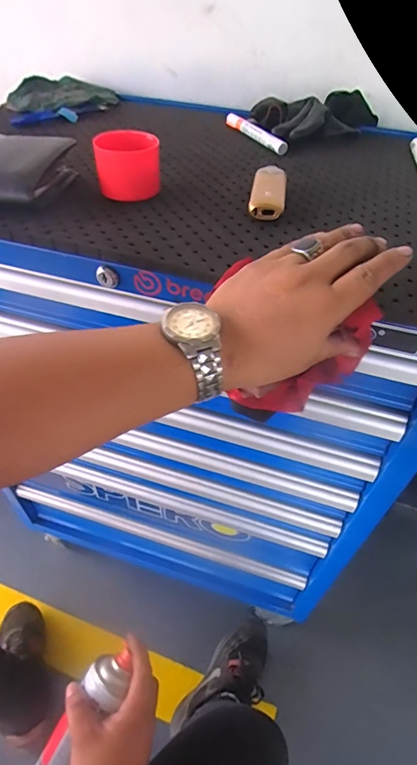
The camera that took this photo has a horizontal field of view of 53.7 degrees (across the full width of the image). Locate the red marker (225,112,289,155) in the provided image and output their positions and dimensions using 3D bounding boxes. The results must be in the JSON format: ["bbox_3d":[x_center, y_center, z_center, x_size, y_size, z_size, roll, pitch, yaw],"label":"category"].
[{"bbox_3d":[0.062,-0.346,0.569,0.017,0.014,0.137,-21,51,-22],"label":"red marker"}]

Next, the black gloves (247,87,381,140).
[{"bbox_3d":[0.150,-0.370,0.570,0.187,0.042,0.126,7,46,3],"label":"black gloves"}]

